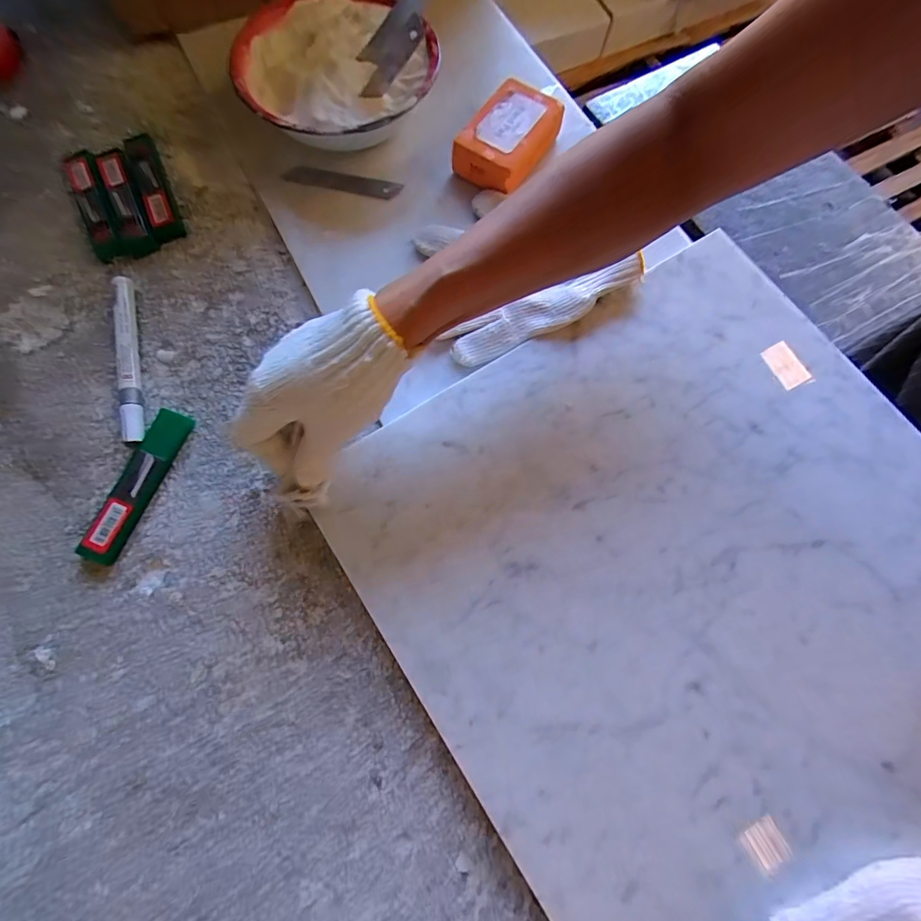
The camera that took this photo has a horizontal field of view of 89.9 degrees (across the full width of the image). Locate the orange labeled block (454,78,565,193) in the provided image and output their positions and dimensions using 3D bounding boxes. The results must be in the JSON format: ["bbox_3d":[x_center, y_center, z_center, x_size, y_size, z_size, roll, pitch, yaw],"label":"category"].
[{"bbox_3d":[0.043,-0.273,0.393,0.062,0.029,0.091,36,77,7],"label":"orange labeled block"}]

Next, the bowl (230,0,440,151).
[{"bbox_3d":[-0.102,-0.317,0.391,0.153,0.050,0.147,1,75,-2],"label":"bowl"}]

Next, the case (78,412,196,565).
[{"bbox_3d":[-0.231,0.016,0.330,0.027,0.011,0.113,20,75,3],"label":"case"}]

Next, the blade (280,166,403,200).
[{"bbox_3d":[-0.103,-0.239,0.397,0.101,0.004,0.016,11,77,2],"label":"blade"}]

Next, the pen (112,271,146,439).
[{"bbox_3d":[-0.253,-0.079,0.355,0.014,0.018,0.138,-11,76,-5],"label":"pen"}]

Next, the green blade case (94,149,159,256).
[{"bbox_3d":[-0.286,-0.222,0.392,0.025,0.011,0.109,-27,78,-9],"label":"green blade case"}]

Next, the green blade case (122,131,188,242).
[{"bbox_3d":[-0.267,-0.240,0.399,0.024,0.013,0.120,-25,78,-9],"label":"green blade case"}]

